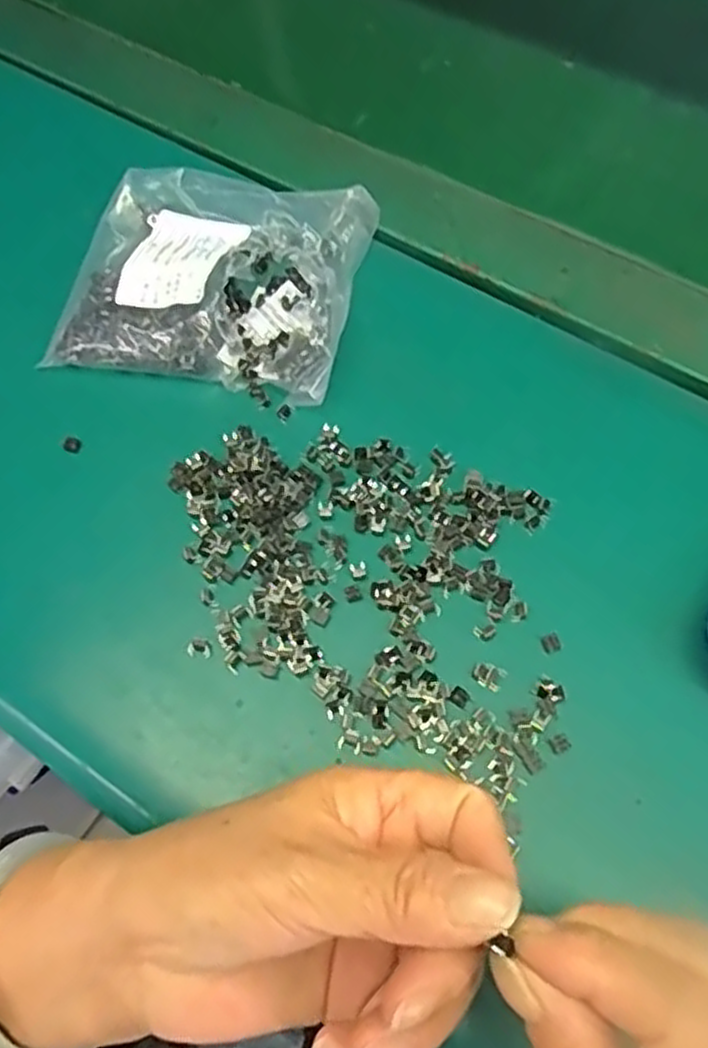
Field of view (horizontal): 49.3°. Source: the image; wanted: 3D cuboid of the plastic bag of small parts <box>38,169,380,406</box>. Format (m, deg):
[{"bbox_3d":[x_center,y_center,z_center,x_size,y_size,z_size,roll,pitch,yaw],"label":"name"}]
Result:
[{"bbox_3d":[-0.070,-0.132,0.390,0.142,0.035,0.129,11,65,7],"label":"plastic bag of small parts"}]

